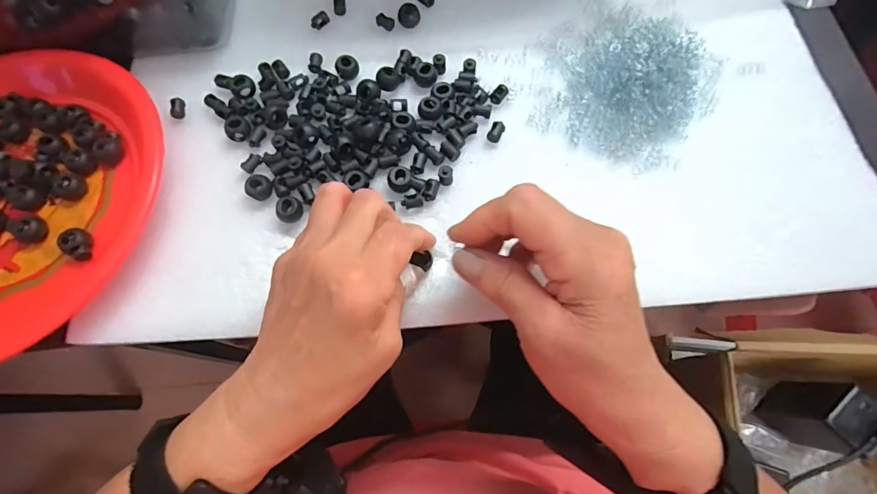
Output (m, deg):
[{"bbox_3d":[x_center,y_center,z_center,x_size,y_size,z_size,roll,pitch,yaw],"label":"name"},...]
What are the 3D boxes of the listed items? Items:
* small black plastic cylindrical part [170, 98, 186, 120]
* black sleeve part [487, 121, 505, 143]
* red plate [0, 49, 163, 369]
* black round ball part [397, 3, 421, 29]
[{"bbox_3d":[-0.193,-0.103,0.321,0.008,0.009,0.015,-2,71,0],"label":"small black plastic cylindrical part"},{"bbox_3d":[0.041,-0.082,0.306,0.009,0.008,0.016,29,74,11],"label":"black sleeve part"},{"bbox_3d":[-0.298,-0.034,0.288,0.204,0.026,0.218,0,71,1],"label":"red plate"},{"bbox_3d":[-0.023,-0.184,0.343,0.017,0.011,0.014,-19,71,-6],"label":"black round ball part"}]

